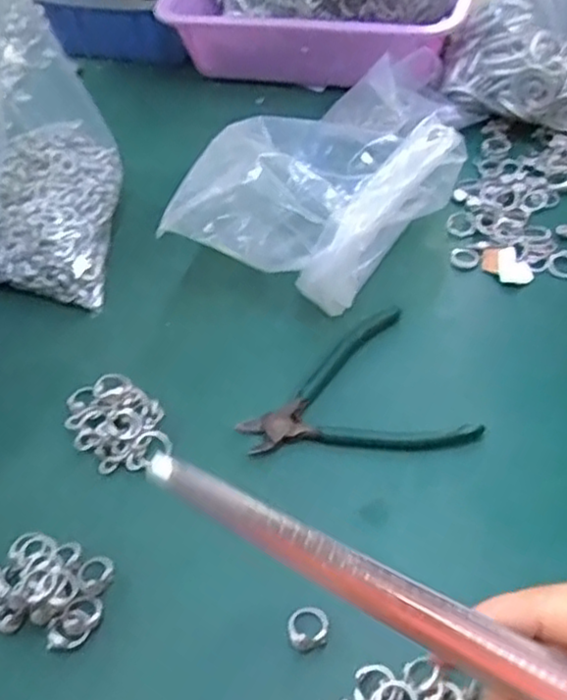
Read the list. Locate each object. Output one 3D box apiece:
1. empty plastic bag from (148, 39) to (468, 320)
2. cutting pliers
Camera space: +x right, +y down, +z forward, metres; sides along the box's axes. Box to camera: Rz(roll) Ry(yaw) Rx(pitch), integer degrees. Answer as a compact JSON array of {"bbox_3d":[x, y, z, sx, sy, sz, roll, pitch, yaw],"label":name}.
[{"bbox_3d":[0.049,-0.146,0.541,0.154,0.092,0.273,25,58,23],"label":"empty plastic bag"},{"bbox_3d":[0.039,0.032,0.455,0.136,0.009,0.117,-18,52,-9],"label":"cutting pliers"}]

